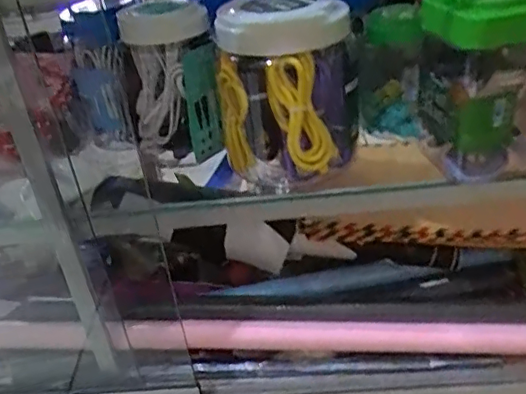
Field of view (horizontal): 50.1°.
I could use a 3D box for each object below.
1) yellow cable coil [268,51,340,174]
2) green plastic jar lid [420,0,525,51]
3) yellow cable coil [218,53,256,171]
[{"bbox_3d":[0.038,-0.078,0.534,0.059,0.115,0.020,-5,31,3],"label":"yellow cable coil"},{"bbox_3d":[0.199,-0.165,0.494,0.112,0.042,0.084,-7,31,0],"label":"green plastic jar lid"},{"bbox_3d":[-0.030,-0.083,0.599,0.023,0.135,0.067,-11,31,-7],"label":"yellow cable coil"}]

